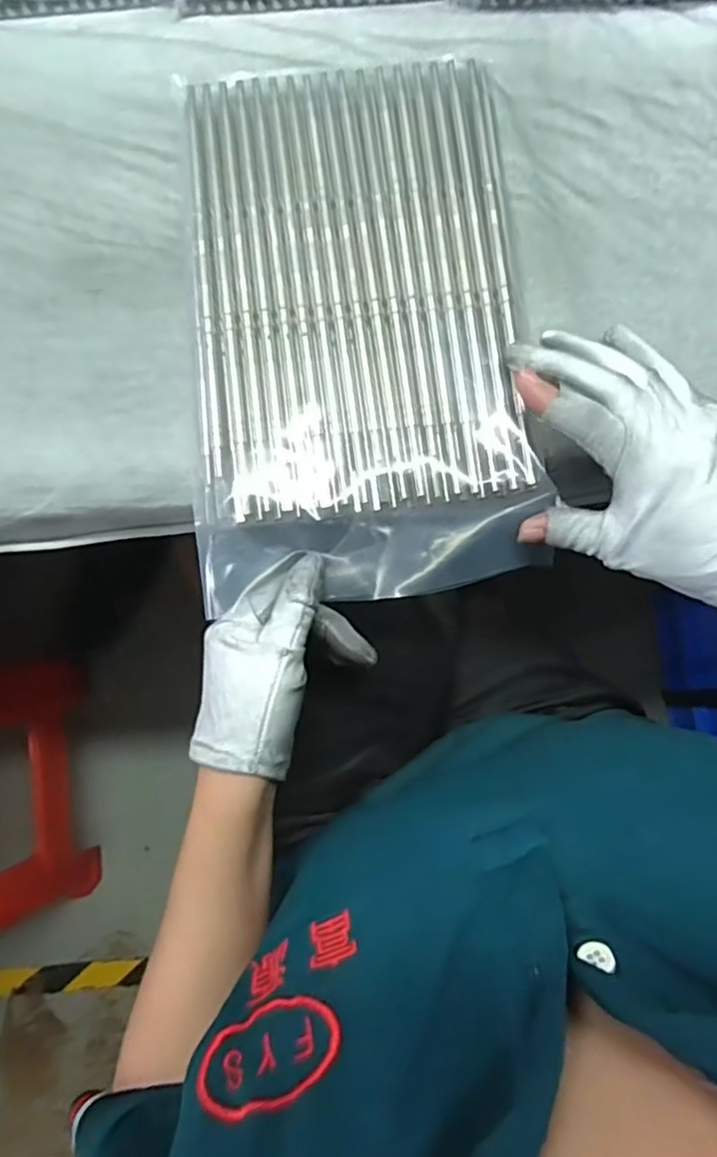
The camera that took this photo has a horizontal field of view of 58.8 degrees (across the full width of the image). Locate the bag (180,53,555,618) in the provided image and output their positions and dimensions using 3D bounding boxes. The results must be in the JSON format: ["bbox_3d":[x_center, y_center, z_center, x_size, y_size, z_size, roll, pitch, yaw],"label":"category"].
[{"bbox_3d":[-0.002,-0.146,0.354,0.179,0.028,0.306,-5,80,0],"label":"bag"}]

